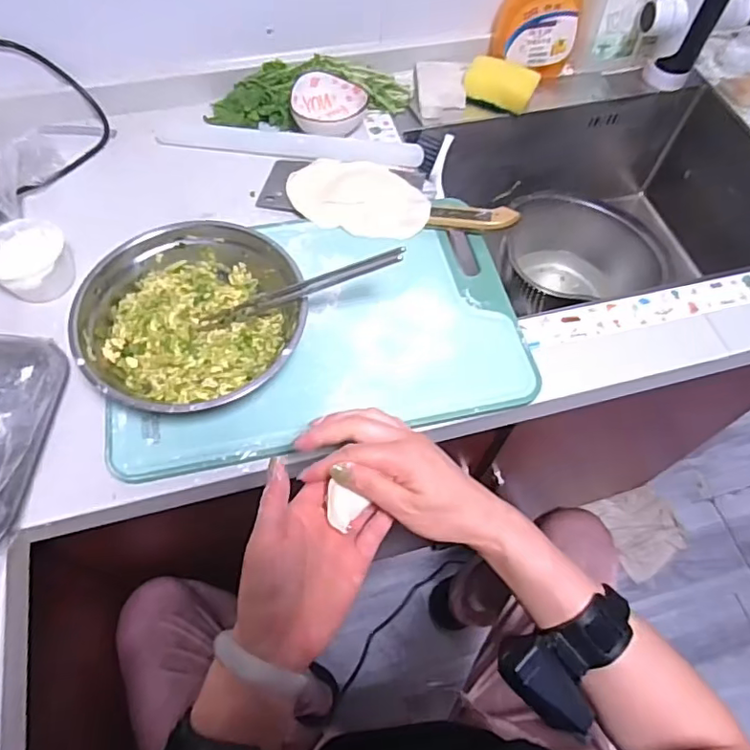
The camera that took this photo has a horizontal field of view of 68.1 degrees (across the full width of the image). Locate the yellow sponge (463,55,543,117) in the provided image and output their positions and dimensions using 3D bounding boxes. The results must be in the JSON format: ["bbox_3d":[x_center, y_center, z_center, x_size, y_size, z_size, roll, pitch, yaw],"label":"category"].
[{"bbox_3d":[0.160,-0.369,0.713,0.088,0.047,0.045,17,62,7],"label":"yellow sponge"}]

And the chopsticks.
[{"bbox_3d":[-0.070,-0.076,0.504,0.204,0.013,0.017,-17,61,17],"label":"chopsticks"}]

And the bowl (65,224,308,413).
[{"bbox_3d":[-0.165,-0.049,0.507,0.192,0.065,0.186,1,62,-2],"label":"bowl"}]

